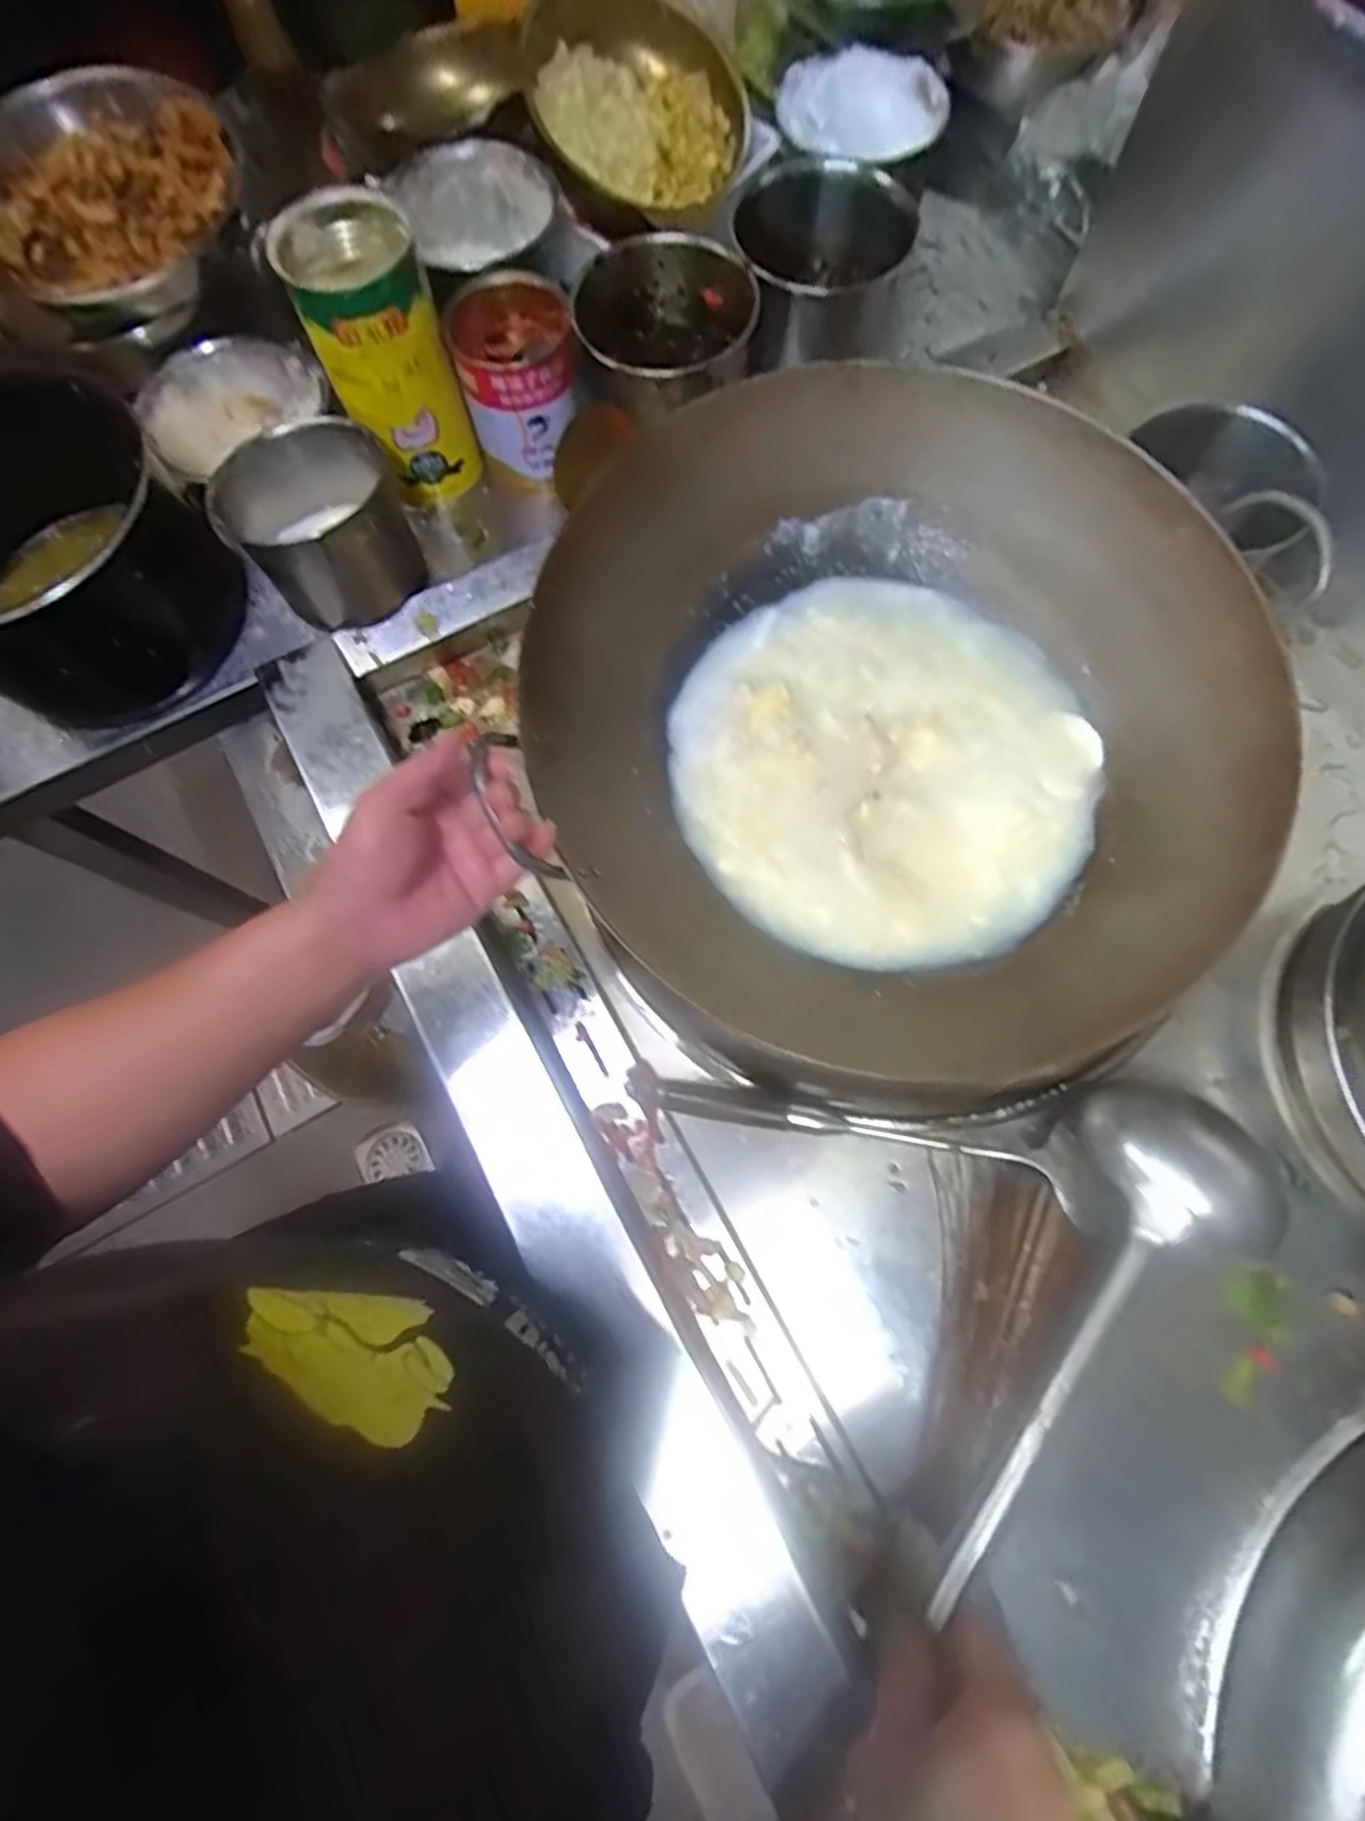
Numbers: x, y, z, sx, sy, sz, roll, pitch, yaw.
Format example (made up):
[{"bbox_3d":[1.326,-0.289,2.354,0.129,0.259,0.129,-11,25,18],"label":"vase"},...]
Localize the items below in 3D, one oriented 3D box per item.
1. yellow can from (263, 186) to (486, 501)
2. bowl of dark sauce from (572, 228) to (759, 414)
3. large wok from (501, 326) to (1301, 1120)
[{"bbox_3d":[-0.234,-0.431,0.592,0.089,0.196,0.086,0,73,1],"label":"yellow can"},{"bbox_3d":[-0.013,-0.485,0.612,0.140,0.067,0.135,0,73,1],"label":"bowl of dark sauce"},{"bbox_3d":[0.149,-0.128,0.518,0.450,0.175,0.449,-38,76,-10],"label":"large wok"}]

